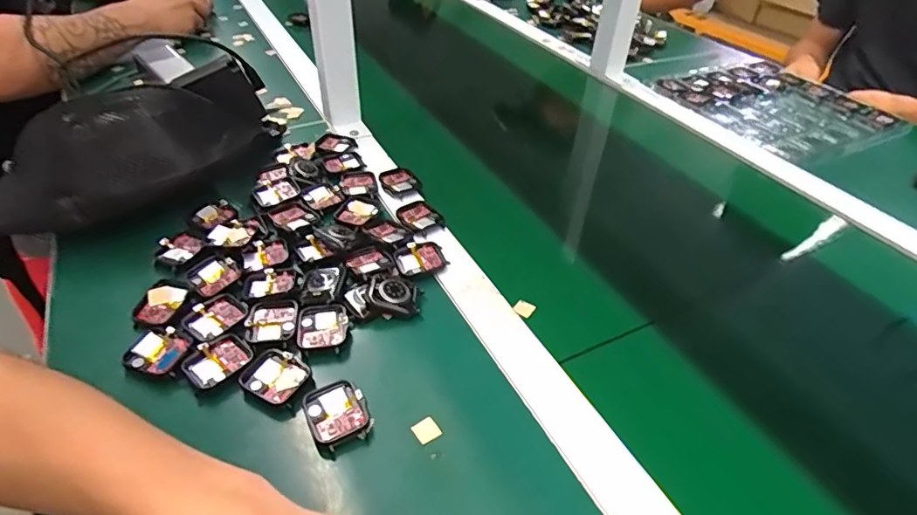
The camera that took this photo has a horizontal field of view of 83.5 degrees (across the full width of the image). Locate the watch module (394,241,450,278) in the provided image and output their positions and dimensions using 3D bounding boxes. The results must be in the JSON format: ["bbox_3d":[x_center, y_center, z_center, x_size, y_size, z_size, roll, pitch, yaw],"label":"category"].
[{"bbox_3d":[-0.035,0.000,0.464,0.044,0.006,0.040,-14,44,-18],"label":"watch module"}]

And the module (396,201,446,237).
[{"bbox_3d":[-0.038,-0.040,0.509,0.040,0.005,0.045,-31,51,-33],"label":"module"}]

